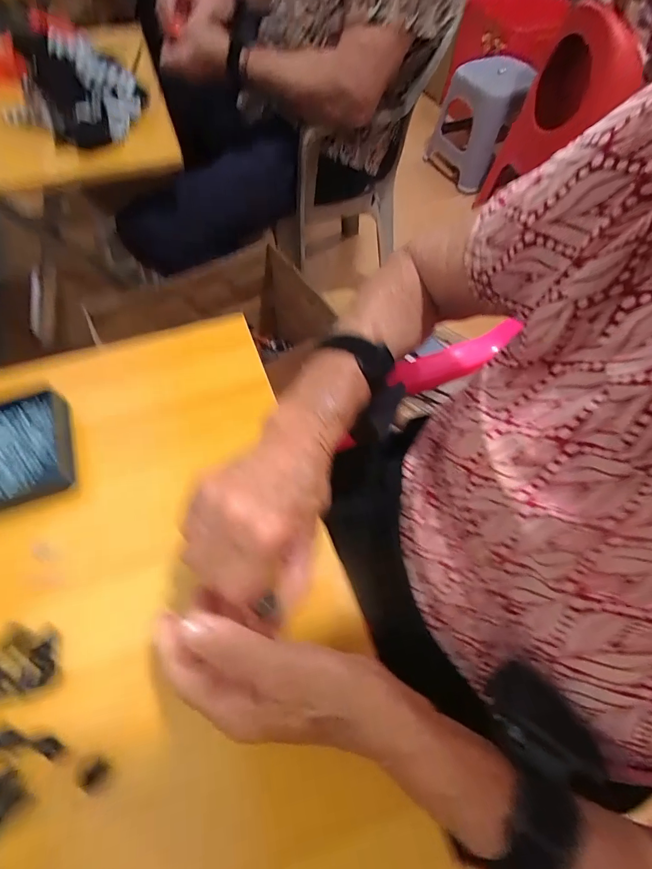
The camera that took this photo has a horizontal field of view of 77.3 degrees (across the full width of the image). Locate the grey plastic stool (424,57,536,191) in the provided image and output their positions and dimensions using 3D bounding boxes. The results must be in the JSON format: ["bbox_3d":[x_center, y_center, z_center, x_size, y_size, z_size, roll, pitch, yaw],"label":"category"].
[{"bbox_3d":[0.534,-1.125,1.495,0.283,0.337,0.284,17,60,9],"label":"grey plastic stool"}]

